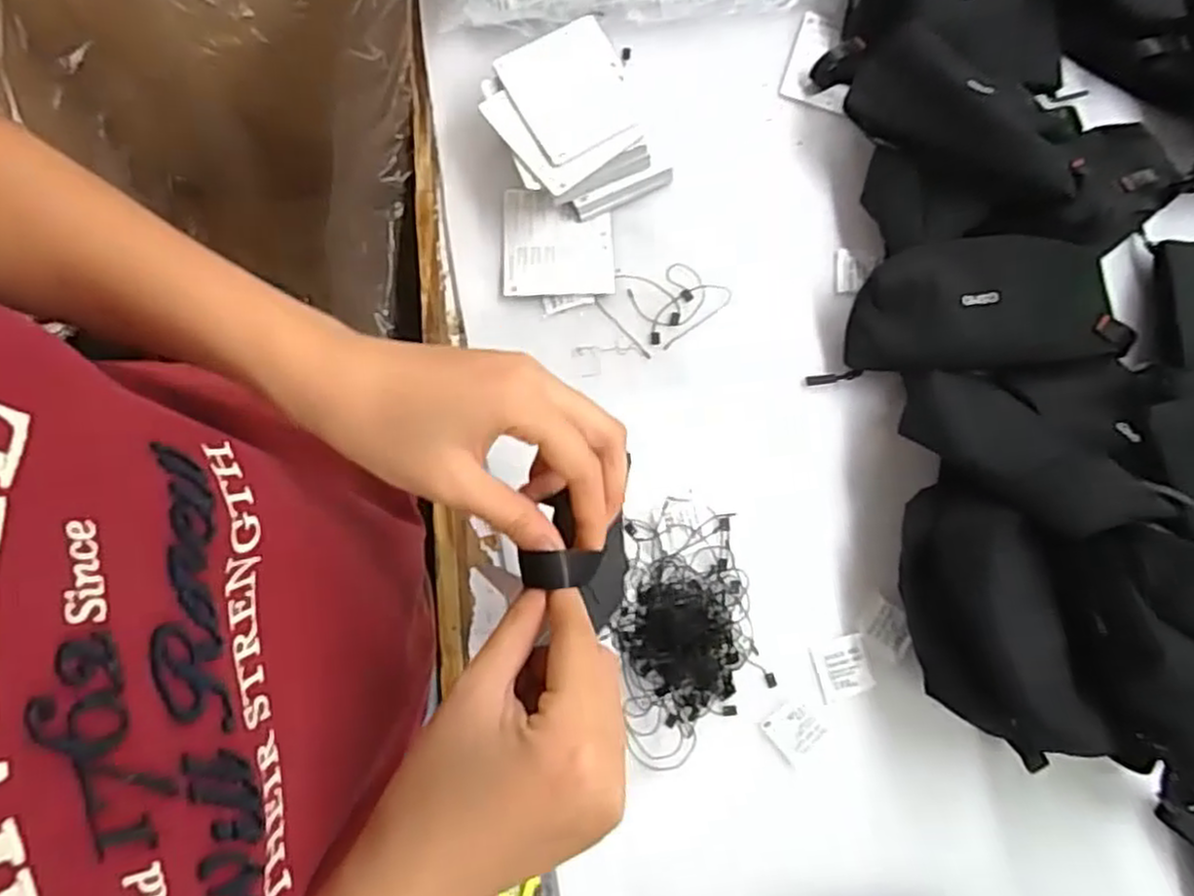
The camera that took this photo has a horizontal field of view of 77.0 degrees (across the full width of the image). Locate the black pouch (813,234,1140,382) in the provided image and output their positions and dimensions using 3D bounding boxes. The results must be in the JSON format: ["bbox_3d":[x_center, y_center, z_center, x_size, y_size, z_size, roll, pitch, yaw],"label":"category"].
[{"bbox_3d":[0.288,-0.108,0.583,0.220,0.048,0.098,-5,79,-3],"label":"black pouch"}]

